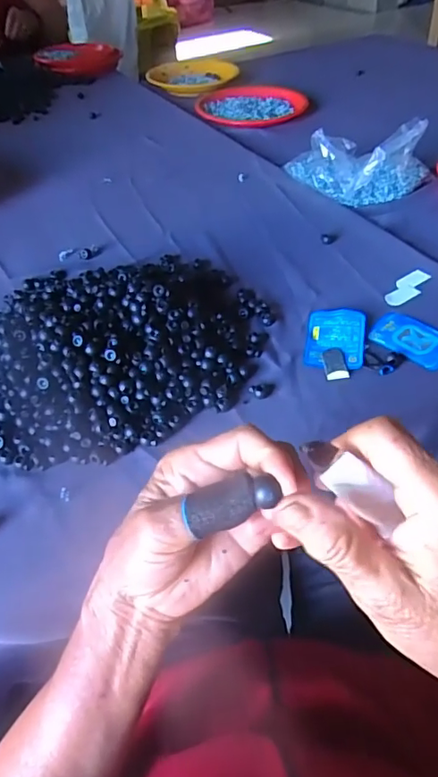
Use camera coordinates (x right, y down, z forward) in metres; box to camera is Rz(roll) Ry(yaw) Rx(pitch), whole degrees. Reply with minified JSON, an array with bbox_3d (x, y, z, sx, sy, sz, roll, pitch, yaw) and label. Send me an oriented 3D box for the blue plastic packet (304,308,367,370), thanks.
[{"bbox_3d":[0.138,-0.062,0.619,0.067,0.013,0.099,8,46,10],"label":"blue plastic packet"}]

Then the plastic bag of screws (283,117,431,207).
[{"bbox_3d":[0.226,-0.389,0.879,0.242,0.101,0.152,13,48,15],"label":"plastic bag of screws"}]

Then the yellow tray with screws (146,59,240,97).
[{"bbox_3d":[-0.085,-0.839,1.404,0.221,0.029,0.209,33,55,30],"label":"yellow tray with screws"}]

